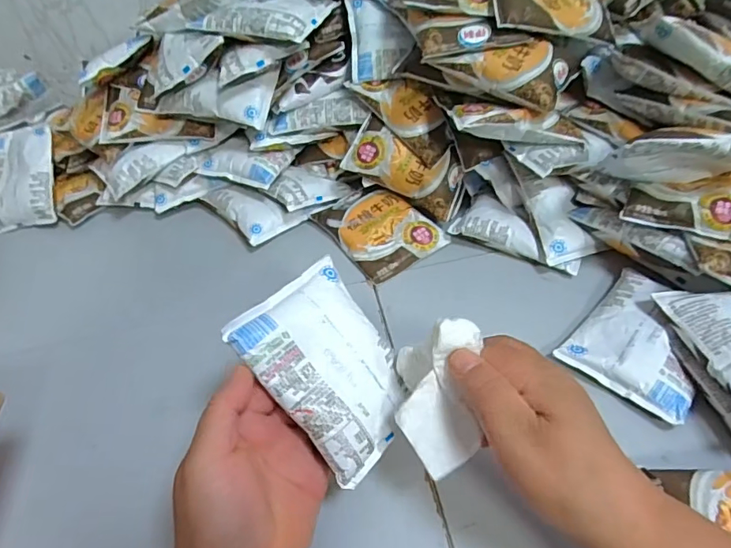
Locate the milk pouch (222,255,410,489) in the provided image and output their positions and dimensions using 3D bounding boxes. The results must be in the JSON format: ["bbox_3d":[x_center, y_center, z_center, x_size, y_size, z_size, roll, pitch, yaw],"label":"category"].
[{"bbox_3d":[-0.019,0.060,0.327,0.087,0.013,0.122,-39,88,-31],"label":"milk pouch"}]

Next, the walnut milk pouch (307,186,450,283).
[{"bbox_3d":[0.016,-0.050,0.530,0.095,0.025,0.110,-28,49,-20],"label":"walnut milk pouch"}]

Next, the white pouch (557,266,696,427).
[{"bbox_3d":[0.228,0.049,0.400,0.094,0.022,0.115,33,57,32],"label":"white pouch"}]

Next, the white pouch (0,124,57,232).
[{"bbox_3d":[-0.423,-0.120,0.607,0.089,0.020,0.126,-10,80,11],"label":"white pouch"}]

